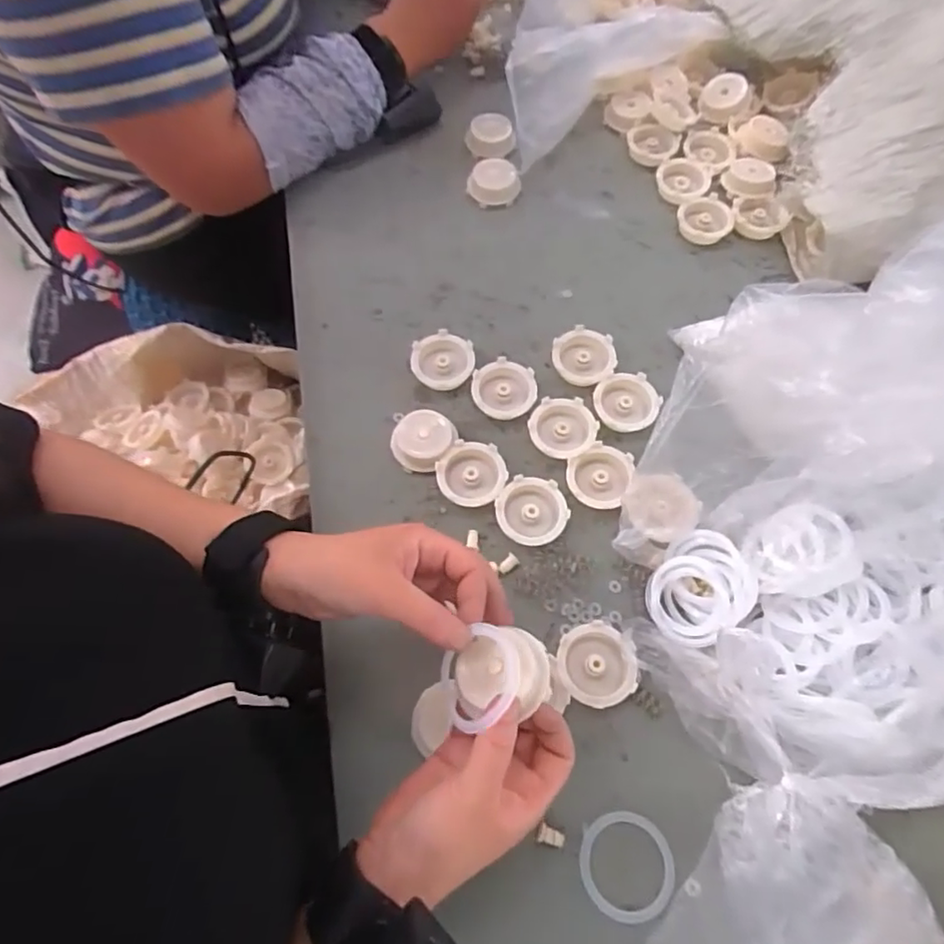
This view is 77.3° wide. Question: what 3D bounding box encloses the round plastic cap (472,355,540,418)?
[{"bbox_3d":[0.027,-0.071,0.504,0.053,0.015,0.052,0,66,0],"label":"round plastic cap"}]

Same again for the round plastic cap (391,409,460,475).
[{"bbox_3d":[-0.042,-0.027,0.482,0.051,0.018,0.052,38,98,17],"label":"round plastic cap"}]

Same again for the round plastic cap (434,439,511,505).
[{"bbox_3d":[0.001,0.003,0.472,0.053,0.014,0.054,0,66,0],"label":"round plastic cap"}]

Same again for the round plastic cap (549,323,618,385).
[{"bbox_3d":[0.097,-0.101,0.519,0.053,0.016,0.054,0,66,0],"label":"round plastic cap"}]

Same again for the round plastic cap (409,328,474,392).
[{"bbox_3d":[-0.025,-0.097,0.515,0.053,0.017,0.051,0,66,0],"label":"round plastic cap"}]

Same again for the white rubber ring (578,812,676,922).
[{"bbox_3d":[0.097,0.249,0.372,0.057,0.005,0.058,0,66,0],"label":"white rubber ring"}]

